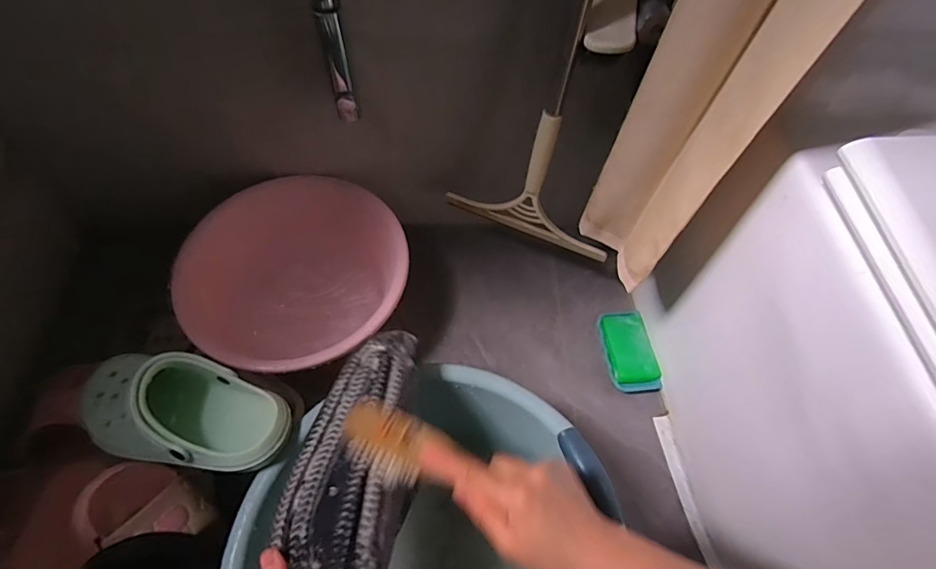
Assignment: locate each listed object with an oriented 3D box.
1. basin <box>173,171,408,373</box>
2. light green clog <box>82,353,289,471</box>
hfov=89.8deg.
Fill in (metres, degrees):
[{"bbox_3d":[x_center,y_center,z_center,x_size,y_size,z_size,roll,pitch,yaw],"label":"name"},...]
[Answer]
[{"bbox_3d":[-0.236,0.000,0.689,0.283,0.120,0.282,1,61,-2],"label":"basin"},{"bbox_3d":[-0.305,0.131,0.487,0.237,0.091,0.104,9,59,17],"label":"light green clog"}]

